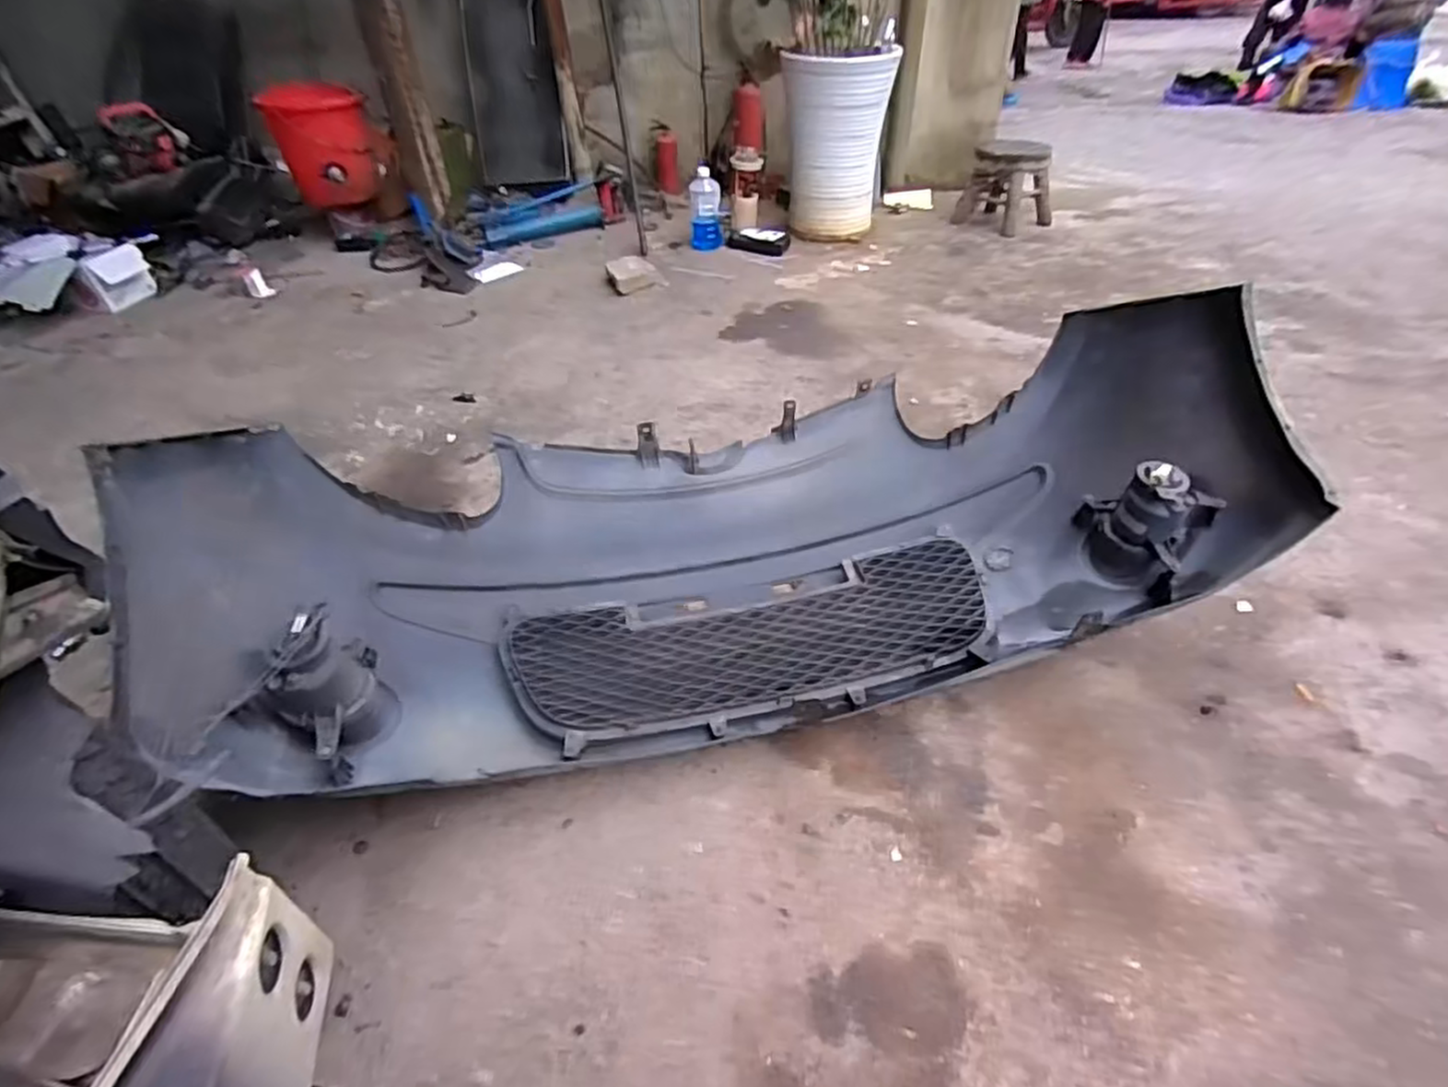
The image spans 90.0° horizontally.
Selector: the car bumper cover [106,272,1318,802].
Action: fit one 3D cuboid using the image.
[{"bbox_3d":[0.022,-0.028,1.133,1.554,0.412,0.596,-11,42,-7],"label":"car bumper cover"}]

